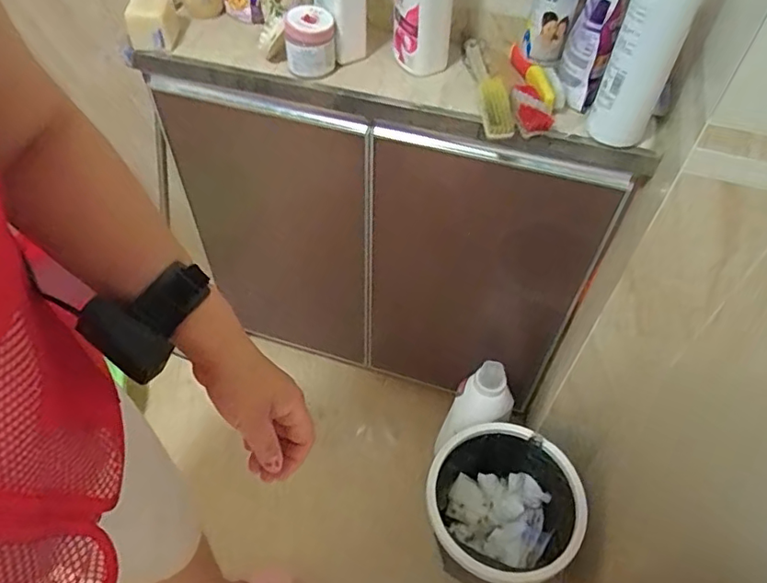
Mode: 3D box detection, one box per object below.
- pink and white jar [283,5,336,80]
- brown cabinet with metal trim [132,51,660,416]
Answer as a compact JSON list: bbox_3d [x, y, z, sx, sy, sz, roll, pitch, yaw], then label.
[{"bbox_3d":[-0.105,-0.358,0.799,0.068,0.078,0.060,-3,51,-4],"label":"pink and white jar"},{"bbox_3d":[0.036,-0.142,1.109,0.733,0.671,0.267,16,53,11],"label":"brown cabinet with metal trim"}]

